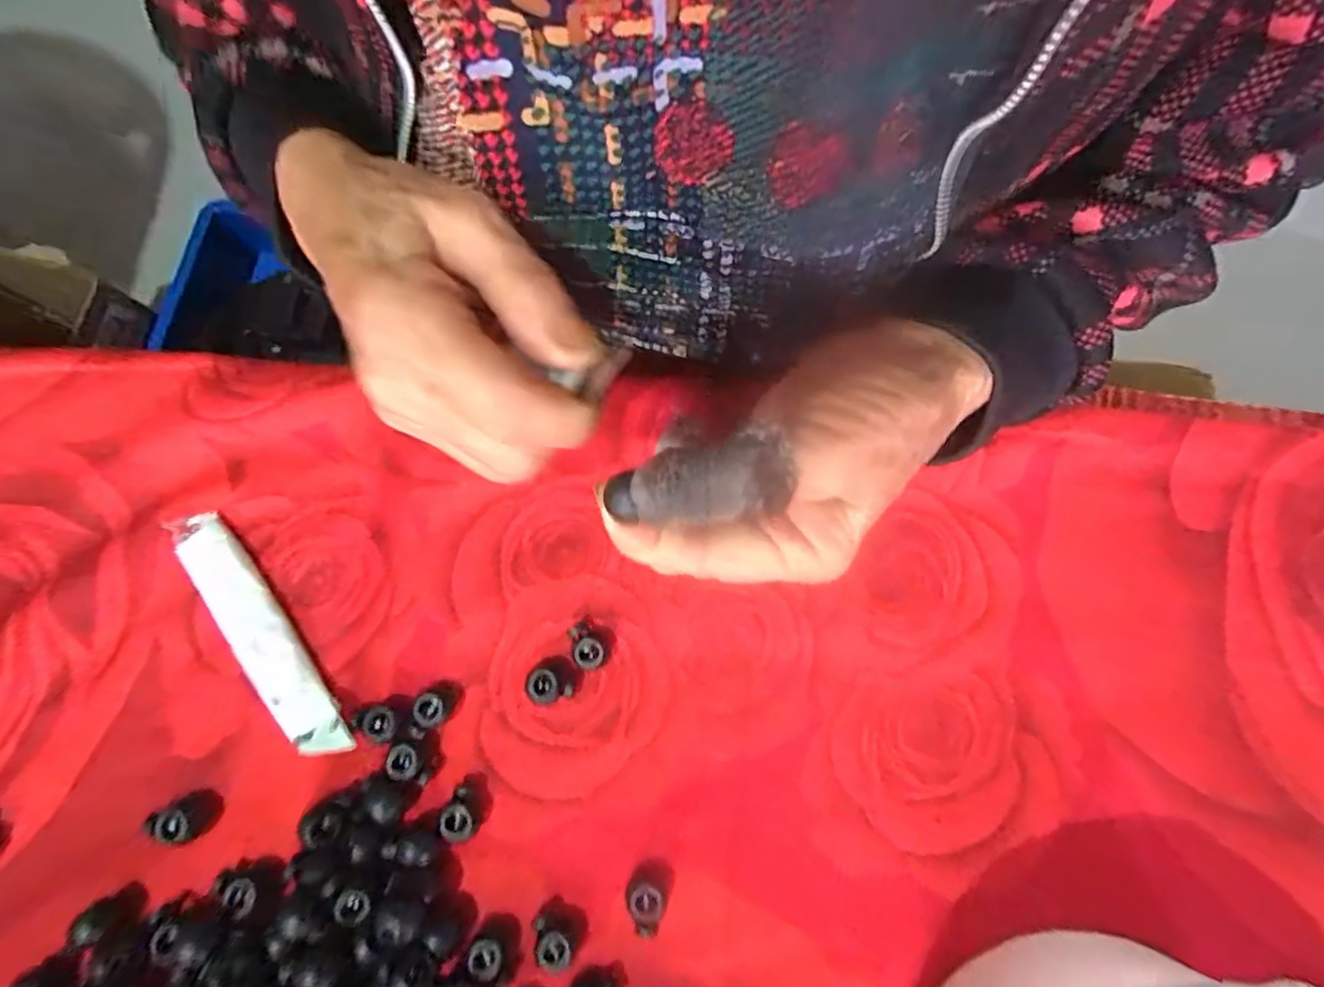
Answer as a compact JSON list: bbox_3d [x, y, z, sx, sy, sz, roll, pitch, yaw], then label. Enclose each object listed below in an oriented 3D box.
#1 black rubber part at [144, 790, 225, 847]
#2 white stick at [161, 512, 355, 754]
[{"bbox_3d":[-0.173,0.118,0.218,0.021,0.010,0.016,-33,79,-6],"label":"black rubber part"},{"bbox_3d":[-0.157,0.053,0.233,0.022,0.009,0.110,-34,79,-6],"label":"white stick"}]

